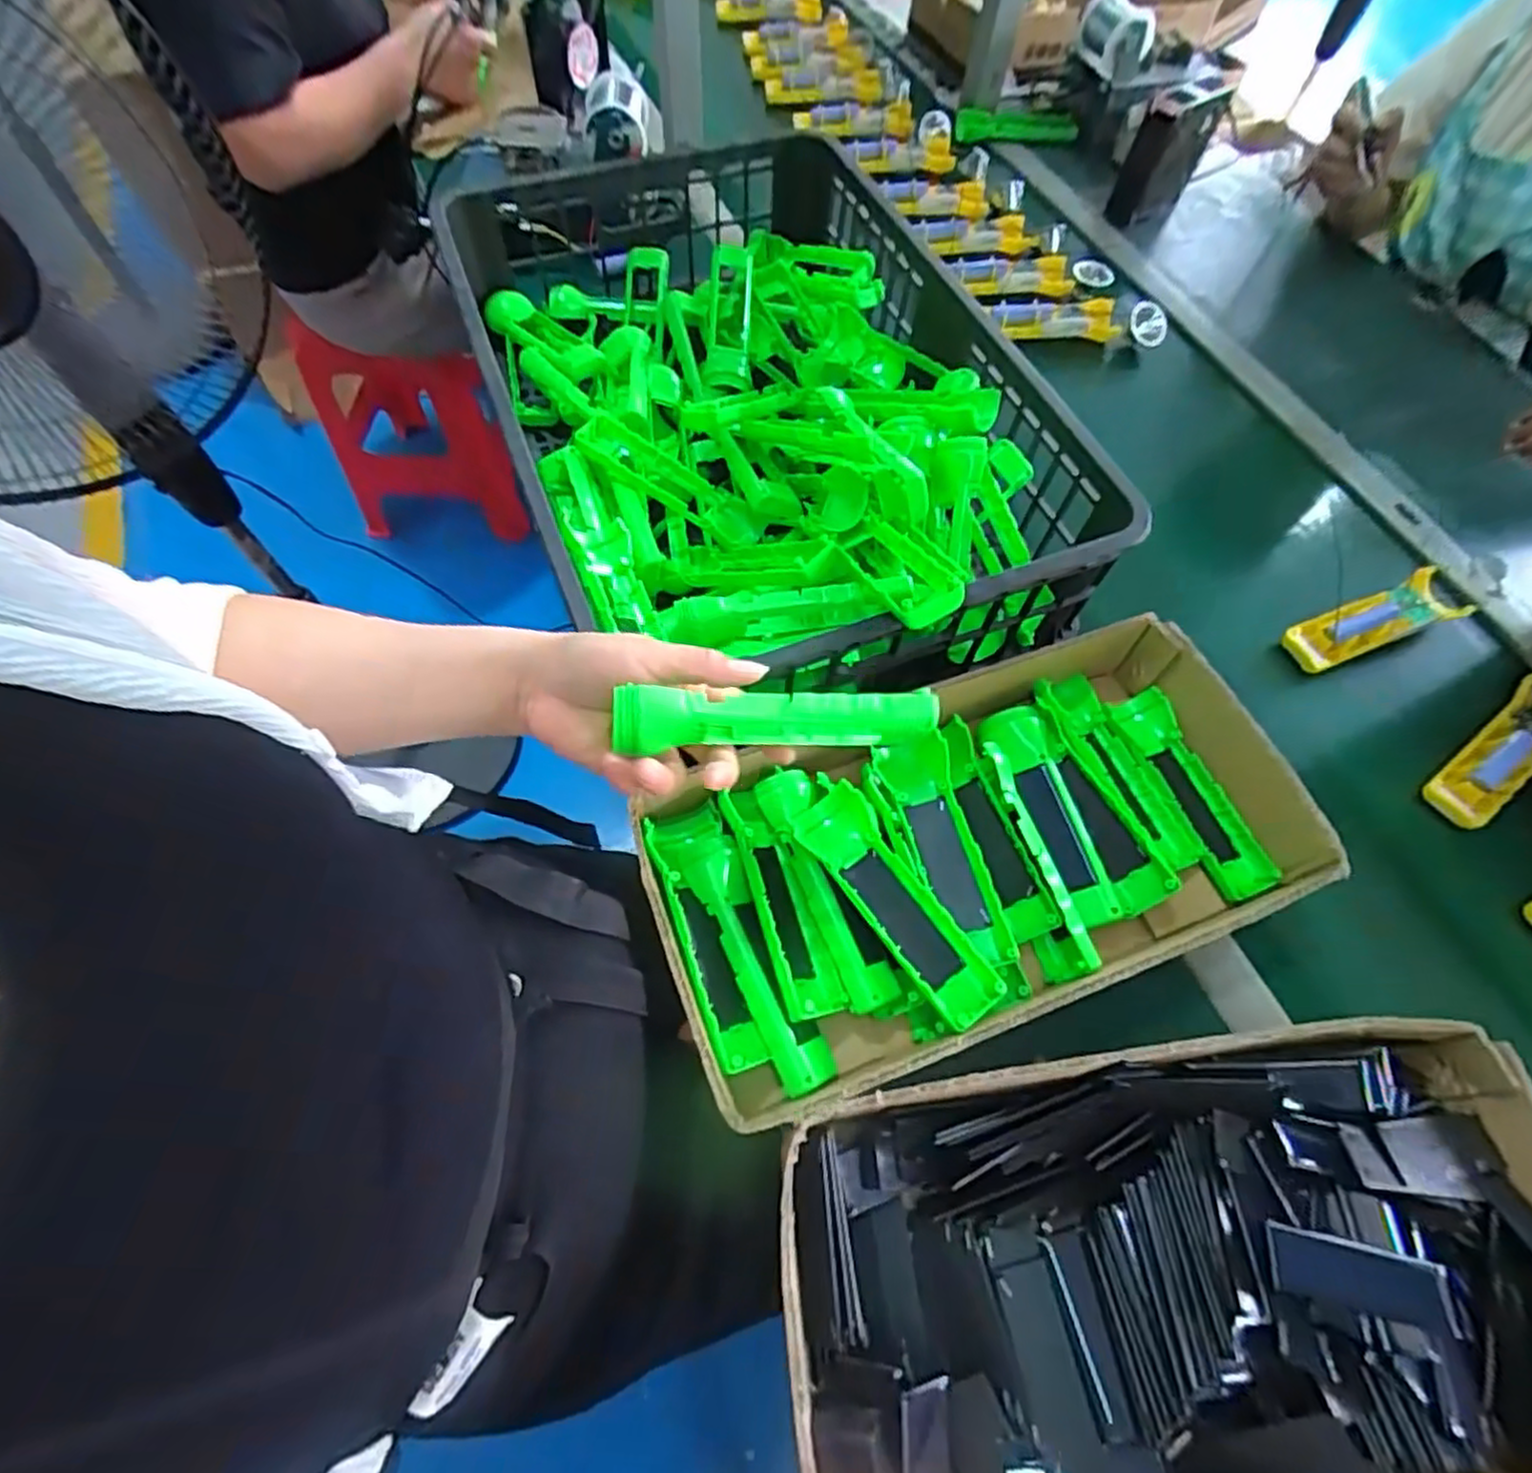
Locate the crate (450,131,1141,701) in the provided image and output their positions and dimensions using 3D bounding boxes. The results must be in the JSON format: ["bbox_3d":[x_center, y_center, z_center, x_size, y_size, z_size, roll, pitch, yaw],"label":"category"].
[{"bbox_3d":[-0.017,-0.311,0.637,0.397,0.129,0.635,-22,66,-12],"label":"crate"}]

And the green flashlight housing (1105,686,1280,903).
[{"bbox_3d":[0.310,0.042,0.540,0.050,0.031,0.161,-19,65,-11],"label":"green flashlight housing"}]

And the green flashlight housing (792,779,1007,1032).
[{"bbox_3d":[0.082,0.106,0.465,0.047,0.023,0.161,-32,68,-16],"label":"green flashlight housing"}]

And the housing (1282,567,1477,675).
[{"bbox_3d":[0.519,-0.100,0.619,0.146,0.030,0.046,-21,65,2],"label":"housing"}]

